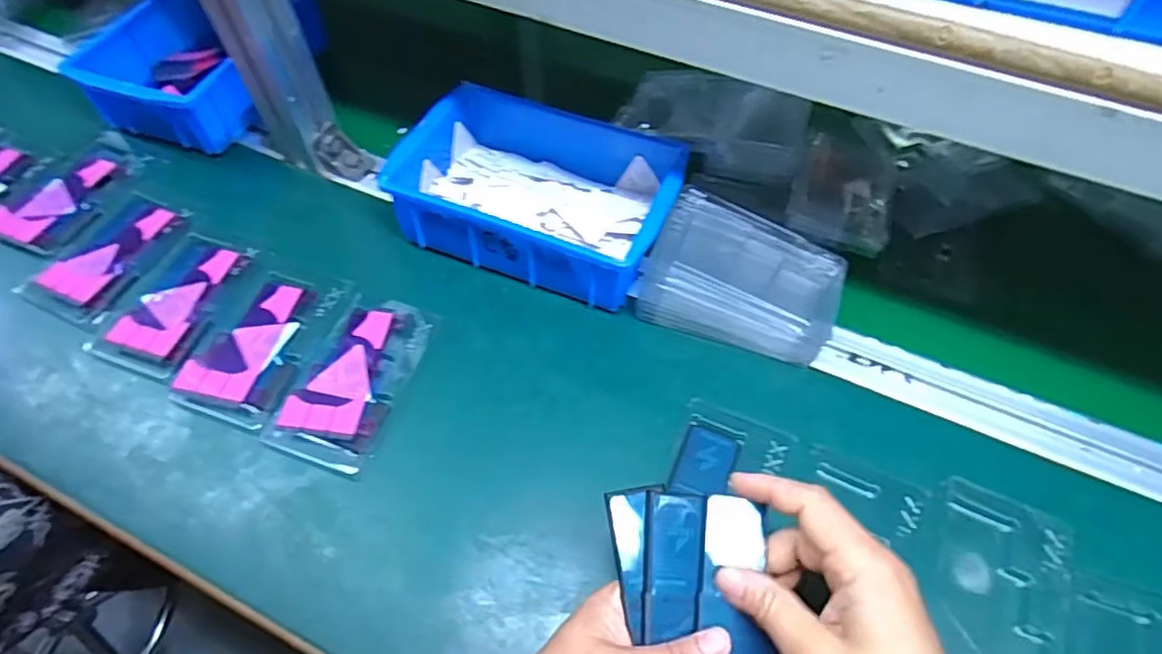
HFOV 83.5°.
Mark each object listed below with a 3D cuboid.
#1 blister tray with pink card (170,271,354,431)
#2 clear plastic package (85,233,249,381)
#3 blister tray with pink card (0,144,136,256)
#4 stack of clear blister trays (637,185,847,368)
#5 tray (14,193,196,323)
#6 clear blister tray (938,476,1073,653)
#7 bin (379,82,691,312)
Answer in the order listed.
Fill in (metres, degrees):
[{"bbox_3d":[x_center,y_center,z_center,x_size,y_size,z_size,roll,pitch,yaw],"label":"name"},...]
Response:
[{"bbox_3d":[-0.226,0.008,0.467,0.071,0.007,0.123,18,60,11],"label":"blister tray with pink card"},{"bbox_3d":[-0.304,-0.019,0.486,0.072,0.010,0.112,20,61,12],"label":"clear plastic package"},{"bbox_3d":[-0.426,-0.111,0.539,0.071,0.007,0.112,20,61,12],"label":"blister tray with pink card"},{"bbox_3d":[0.115,-0.036,0.465,0.131,0.049,0.087,18,60,11],"label":"stack of clear blister trays"},{"bbox_3d":[-0.368,-0.058,0.507,0.071,0.009,0.113,22,61,13],"label":"tray"},{"bbox_3d":[0.238,0.157,0.368,0.068,0.011,0.125,18,60,11],"label":"clear blister tray"},{"bbox_3d":[-0.030,-0.108,0.506,0.206,0.059,0.144,19,60,11],"label":"bin"}]

